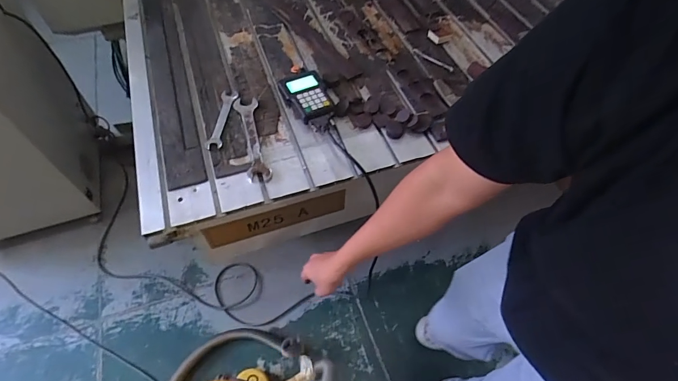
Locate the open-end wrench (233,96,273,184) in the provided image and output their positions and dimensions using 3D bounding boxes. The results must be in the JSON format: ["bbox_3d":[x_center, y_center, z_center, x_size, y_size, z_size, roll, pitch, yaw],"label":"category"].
[{"bbox_3d":[-0.201,-0.129,0.880,0.055,0.017,0.251,-13,57,-10],"label":"open-end wrench"}]

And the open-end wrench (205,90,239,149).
[{"bbox_3d":[-0.282,-0.176,0.914,0.041,0.012,0.175,4,55,1],"label":"open-end wrench"}]

